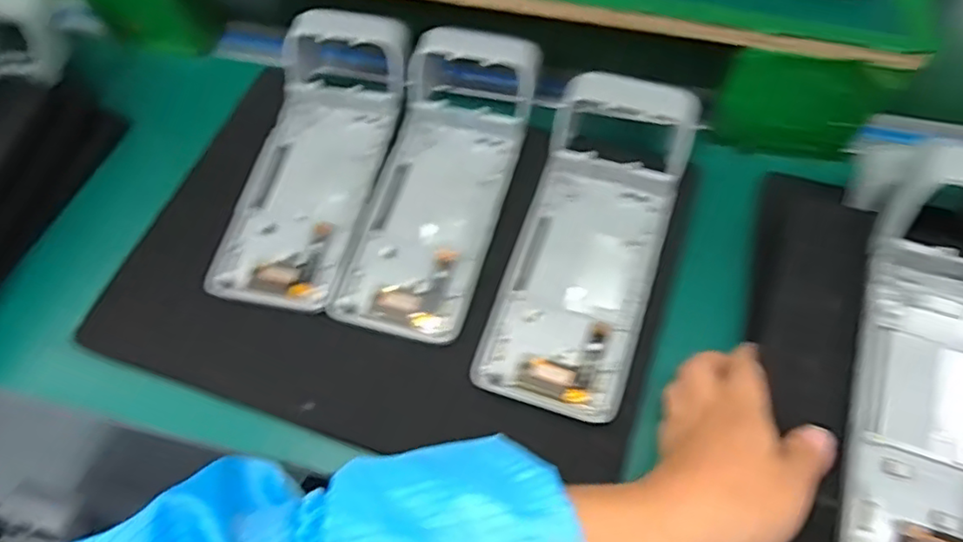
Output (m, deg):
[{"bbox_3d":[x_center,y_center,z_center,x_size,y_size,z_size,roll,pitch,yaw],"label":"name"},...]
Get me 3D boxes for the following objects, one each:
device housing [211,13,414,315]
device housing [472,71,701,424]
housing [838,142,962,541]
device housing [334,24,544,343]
[{"bbox_3d":[-0.111,-0.081,0.424,0.085,0.043,0.218,11,70,7],"label":"device housing"},{"bbox_3d":[0.067,-0.021,0.386,0.085,0.036,0.217,17,72,11],"label":"device housing"},{"bbox_3d":[0.238,0.047,0.316,0.087,0.051,0.222,15,77,10],"label":"housing"},{"bbox_3d":[-0.026,-0.061,0.407,0.086,0.053,0.221,13,65,11],"label":"device housing"}]

